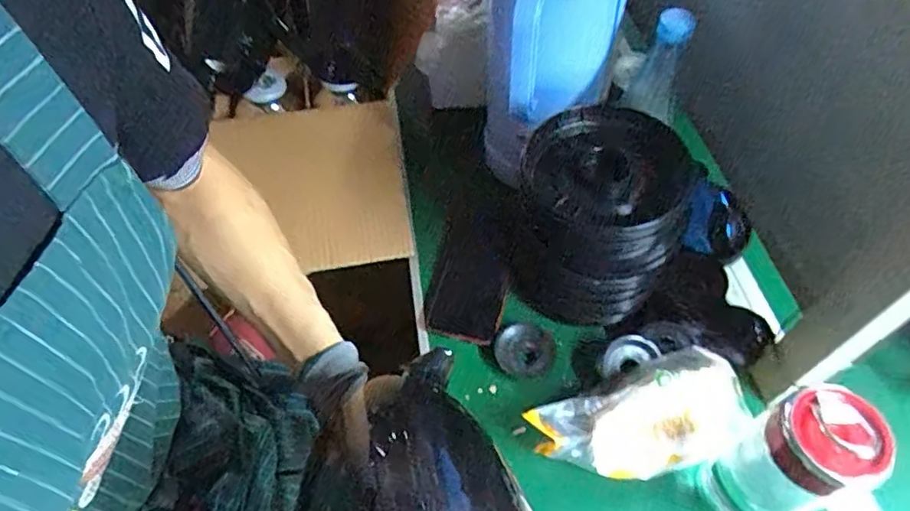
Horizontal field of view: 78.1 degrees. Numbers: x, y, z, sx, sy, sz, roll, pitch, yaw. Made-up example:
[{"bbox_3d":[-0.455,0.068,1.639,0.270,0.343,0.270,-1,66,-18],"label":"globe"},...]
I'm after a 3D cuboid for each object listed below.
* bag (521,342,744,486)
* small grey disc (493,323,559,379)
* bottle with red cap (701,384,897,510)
[{"bbox_3d":[0.165,0.149,0.502,0.191,0.059,0.091,-16,56,-11],"label":"bag"},{"bbox_3d":[0.072,0.095,0.567,0.062,0.012,0.055,-34,61,-21],"label":"small grey disc"},{"bbox_3d":[0.244,0.159,0.421,0.054,0.180,0.064,-20,57,-13],"label":"bottle with red cap"}]

